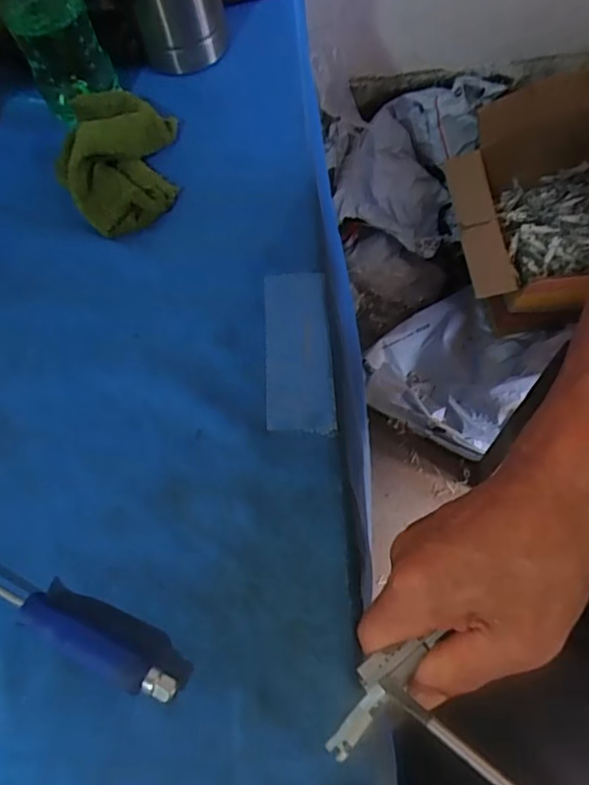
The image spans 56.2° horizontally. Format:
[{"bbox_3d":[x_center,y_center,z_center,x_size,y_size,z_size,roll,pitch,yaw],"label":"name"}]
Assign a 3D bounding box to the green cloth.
[{"bbox_3d":[-0.137,-0.176,0.418,0.087,0.032,0.122,-6,65,1],"label":"green cloth"}]

